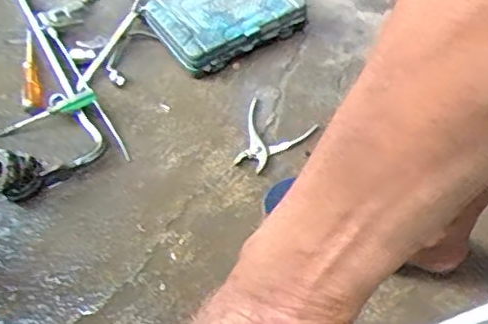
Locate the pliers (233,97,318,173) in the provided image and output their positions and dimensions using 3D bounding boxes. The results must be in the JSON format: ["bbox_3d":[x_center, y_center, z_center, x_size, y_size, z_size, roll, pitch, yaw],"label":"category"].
[{"bbox_3d":[0.037,-0.035,0.964,0.114,0.007,0.123,23,58,18],"label":"pliers"}]

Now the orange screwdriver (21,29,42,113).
[{"bbox_3d":[-0.374,-0.170,1.063,0.028,0.032,0.220,-15,55,-7],"label":"orange screwdriver"}]

